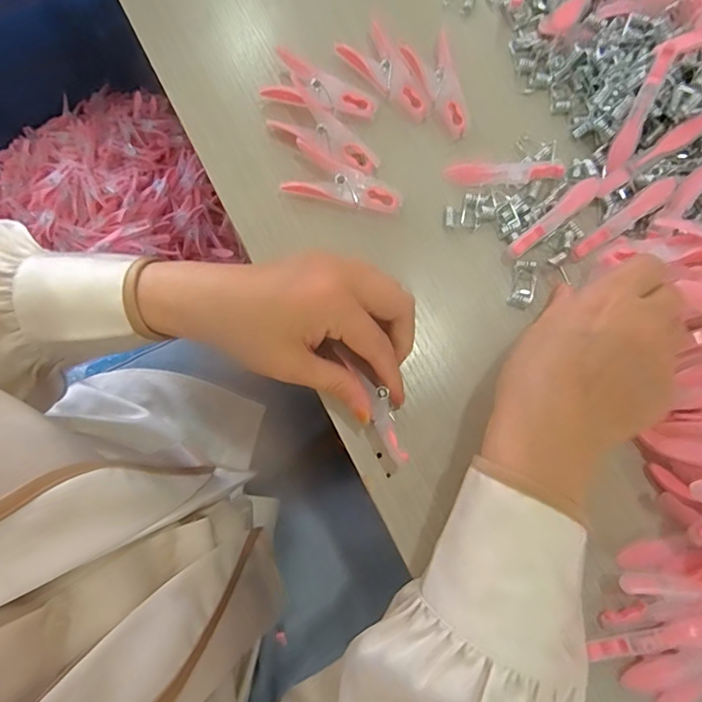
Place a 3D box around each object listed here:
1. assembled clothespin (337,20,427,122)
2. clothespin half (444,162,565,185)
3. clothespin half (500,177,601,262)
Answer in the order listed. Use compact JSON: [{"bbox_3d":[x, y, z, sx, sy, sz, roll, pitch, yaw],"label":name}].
[{"bbox_3d":[0.025,-0.190,0.332,0.030,0.011,0.070,-37,84,-8],"label":"assembled clothespin"},{"bbox_3d":[0.104,-0.120,0.326,0.076,0.010,0.015,4,80,-2],"label":"clothespin half"},{"bbox_3d":[0.134,-0.087,0.320,0.082,0.011,0.013,-38,84,-9],"label":"clothespin half"}]

